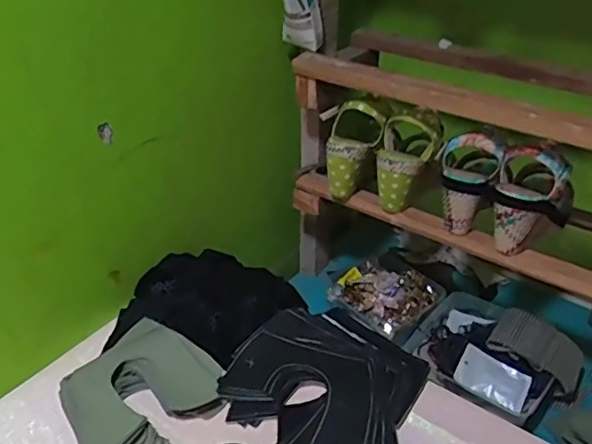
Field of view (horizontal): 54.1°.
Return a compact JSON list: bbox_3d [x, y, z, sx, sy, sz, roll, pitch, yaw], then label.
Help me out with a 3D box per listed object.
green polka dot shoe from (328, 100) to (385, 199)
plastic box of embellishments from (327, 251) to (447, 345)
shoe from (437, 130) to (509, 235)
[{"bbox_3d":[0.074,-0.105,0.856,0.085,0.145,0.065,19,11,24],"label":"green polka dot shoe"},{"bbox_3d":[0.155,0.120,0.984,0.156,0.033,0.154,29,43,35],"label":"plastic box of embellishments"},{"bbox_3d":[0.228,-0.053,0.773,0.080,0.127,0.069,12,35,15],"label":"shoe"}]

